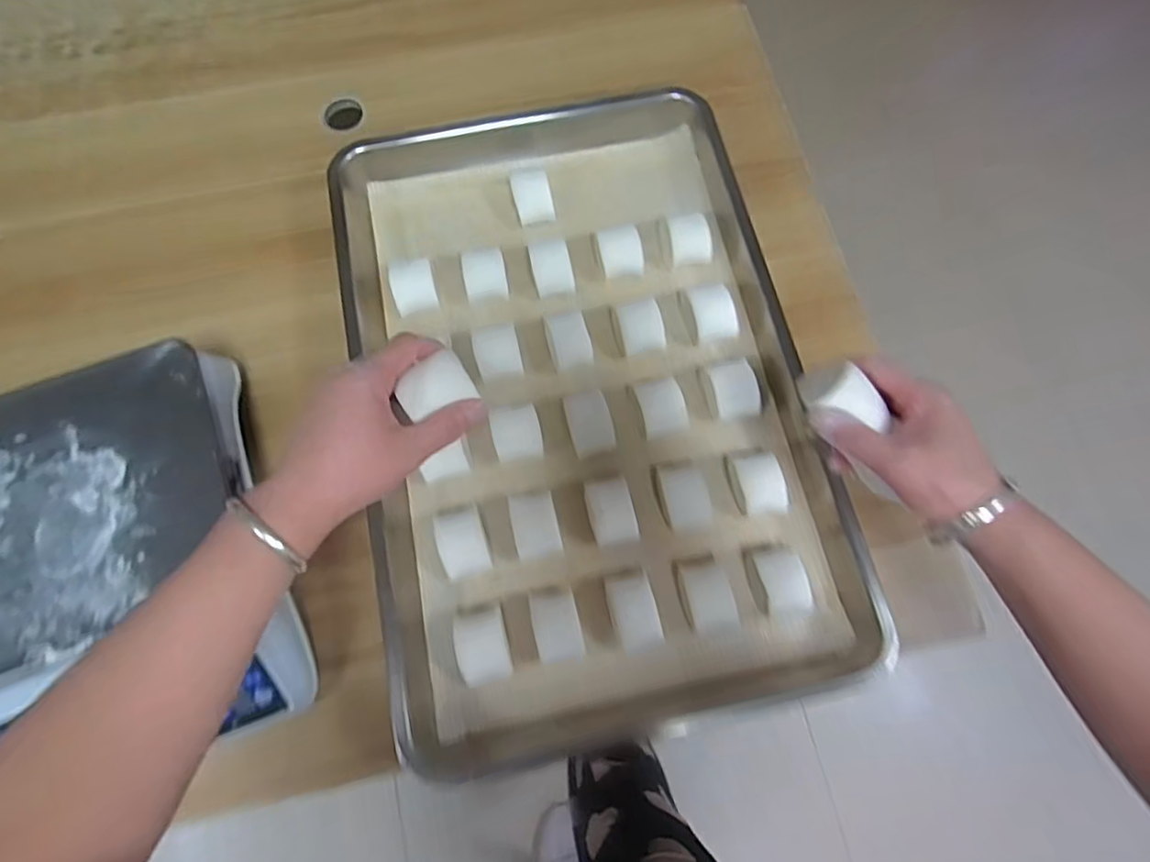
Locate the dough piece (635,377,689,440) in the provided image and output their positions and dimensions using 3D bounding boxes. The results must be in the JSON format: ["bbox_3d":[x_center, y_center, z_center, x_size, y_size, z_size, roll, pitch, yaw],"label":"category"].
[{"bbox_3d":[0.080,-0.018,0.565,0.040,0.032,0.050,-13,75,-6],"label":"dough piece"}]

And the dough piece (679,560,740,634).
[{"bbox_3d":[0.112,0.139,0.516,0.040,0.034,0.061,-12,74,-6],"label":"dough piece"}]

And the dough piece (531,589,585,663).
[{"bbox_3d":[-0.015,0.164,0.511,0.036,0.031,0.051,-13,75,-6],"label":"dough piece"}]

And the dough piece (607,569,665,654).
[{"bbox_3d":[0.050,0.154,0.513,0.037,0.034,0.058,-13,75,-6],"label":"dough piece"}]

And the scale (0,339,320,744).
[{"bbox_3d":[-0.420,0.112,0.498,0.336,0.098,0.293,-21,76,-8],"label":"scale"}]

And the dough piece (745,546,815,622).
[{"bbox_3d":[0.171,0.128,0.517,0.040,0.038,0.064,-12,74,-6],"label":"dough piece"}]

